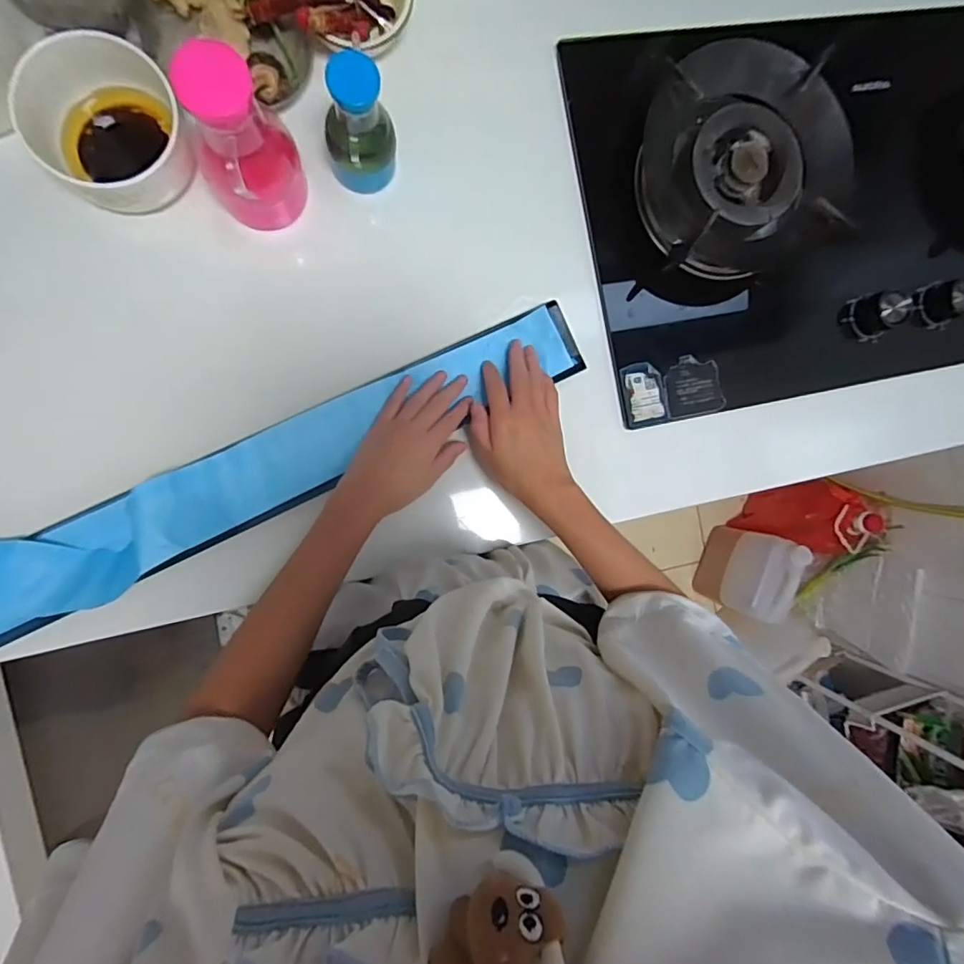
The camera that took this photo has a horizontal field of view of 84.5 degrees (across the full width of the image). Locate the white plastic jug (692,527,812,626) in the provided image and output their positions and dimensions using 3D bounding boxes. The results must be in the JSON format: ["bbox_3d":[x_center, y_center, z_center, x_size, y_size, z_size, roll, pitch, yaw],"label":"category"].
[{"bbox_3d":[0.655,0.224,1.317,0.102,0.277,0.193,20,89,-9],"label":"white plastic jug"}]

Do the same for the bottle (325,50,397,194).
[{"bbox_3d":[-0.110,-0.311,0.476,0.052,0.124,0.055,0,92,-9],"label":"bottle"}]

